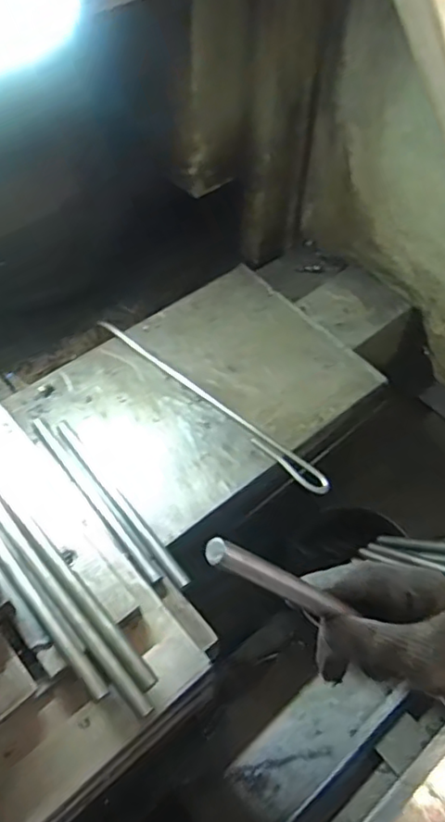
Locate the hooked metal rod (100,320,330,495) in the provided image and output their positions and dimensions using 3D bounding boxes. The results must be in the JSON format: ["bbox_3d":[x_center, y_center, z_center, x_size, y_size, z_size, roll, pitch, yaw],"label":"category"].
[{"bbox_3d":[-0.019,-0.021,0.789,0.380,0.007,0.031,39,64,23],"label":"hooked metal rod"}]

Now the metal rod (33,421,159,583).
[{"bbox_3d":[-0.144,0.092,0.694,0.015,0.012,0.244,-34,63,-21],"label":"metal rod"}]

